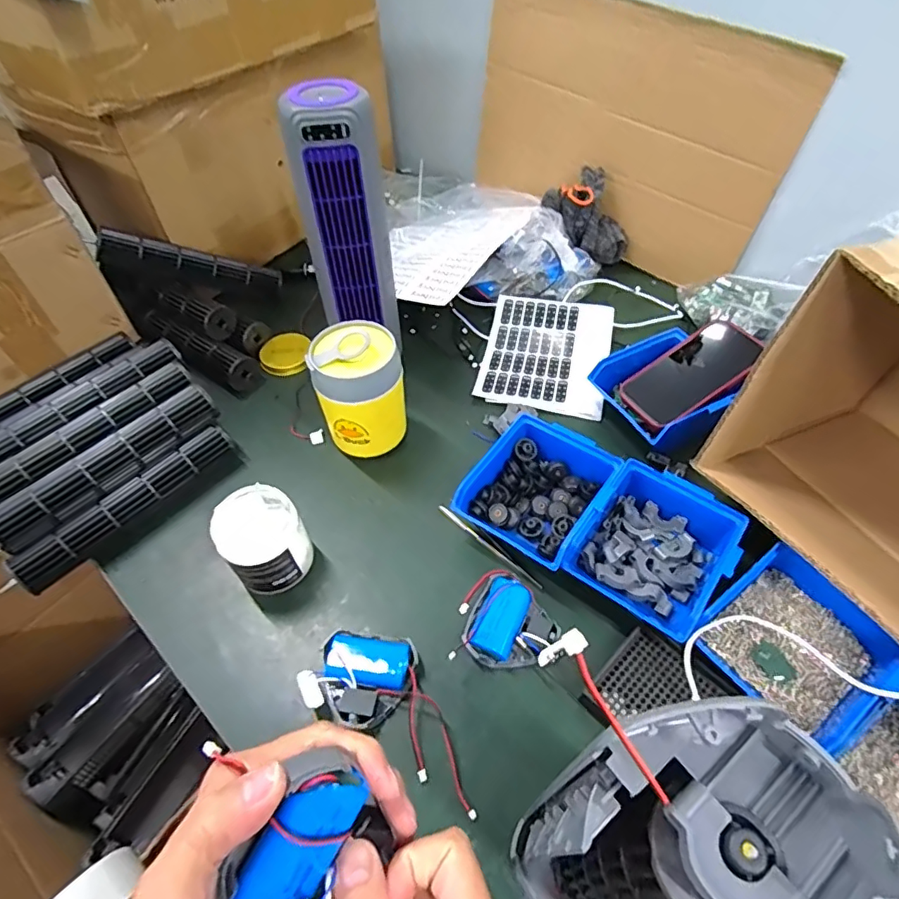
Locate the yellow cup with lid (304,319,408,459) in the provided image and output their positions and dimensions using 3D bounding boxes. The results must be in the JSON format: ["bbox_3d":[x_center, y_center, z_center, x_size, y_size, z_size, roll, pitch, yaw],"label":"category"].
[{"bbox_3d":[-0.093,-0.059,0.585,0.088,0.140,0.089,-1,52,1],"label":"yellow cup with lid"}]

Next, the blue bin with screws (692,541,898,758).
[{"bbox_3d":[0.280,0.152,0.429,0.119,0.053,0.116,-29,56,-18],"label":"blue bin with screws"}]

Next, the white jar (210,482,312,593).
[{"bbox_3d":[-0.173,0.086,0.505,0.070,0.081,0.074,-2,52,2],"label":"white jar"}]

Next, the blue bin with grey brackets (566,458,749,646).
[{"bbox_3d":[0.186,0.088,0.489,0.114,0.059,0.135,30,60,24],"label":"blue bin with grey brackets"}]

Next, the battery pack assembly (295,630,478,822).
[{"bbox_3d":[-0.038,0.205,0.437,0.162,0.027,0.078,23,57,19],"label":"battery pack assembly"}]

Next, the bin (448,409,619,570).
[{"bbox_3d":[0.089,0.043,0.536,0.115,0.063,0.141,29,59,23],"label":"bin"}]

